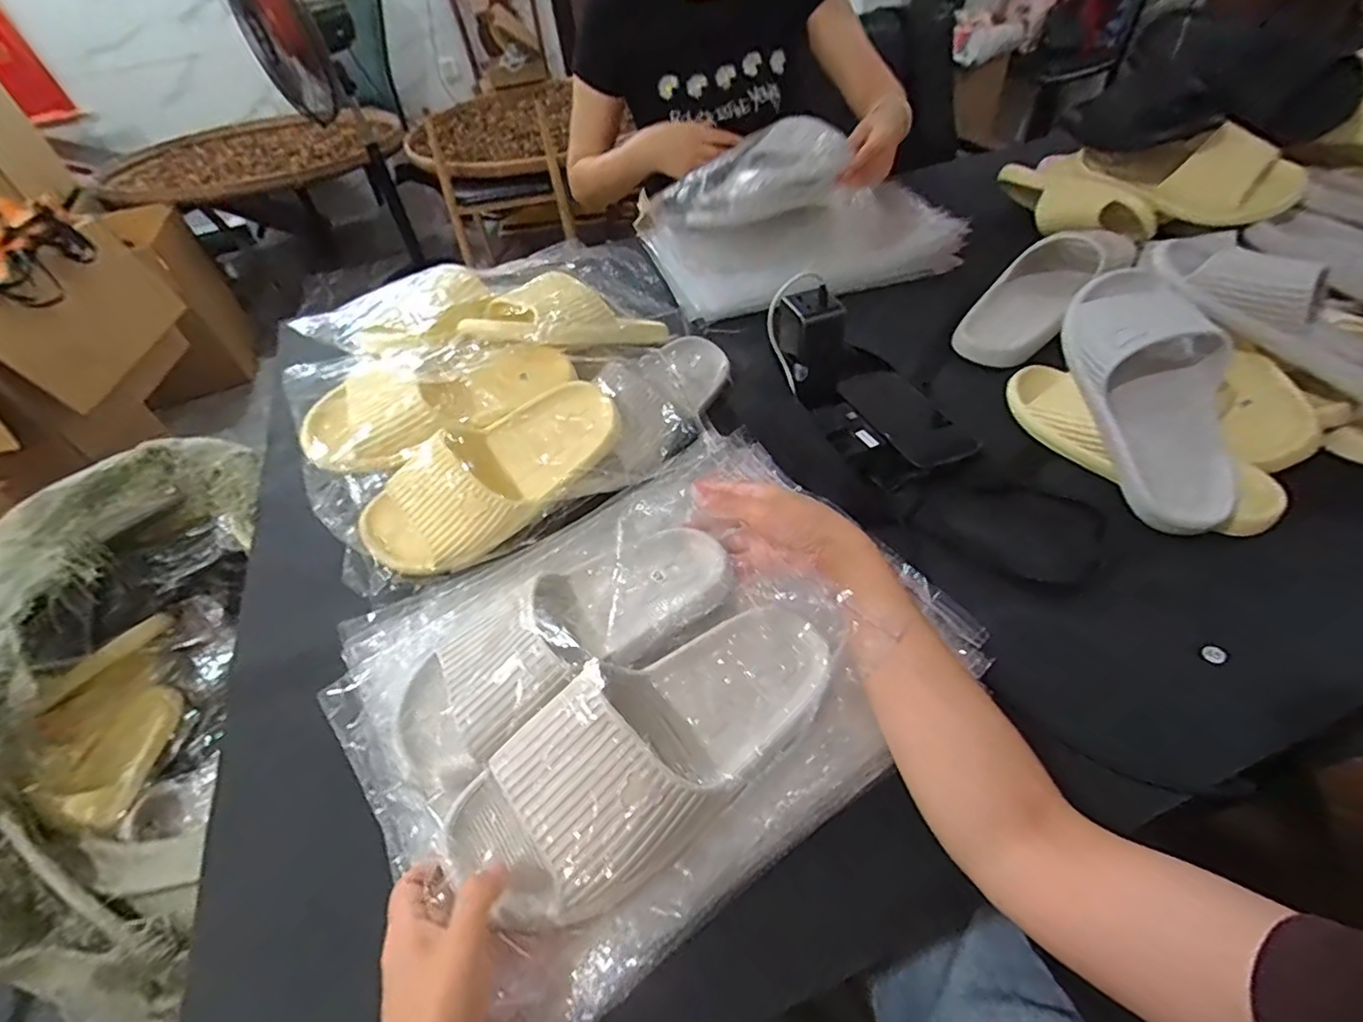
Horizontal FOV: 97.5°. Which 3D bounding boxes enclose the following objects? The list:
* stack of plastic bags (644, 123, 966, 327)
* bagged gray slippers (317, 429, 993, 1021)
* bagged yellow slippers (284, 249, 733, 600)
[{"bbox_3d":[0.170,-0.429,0.841,0.399,0.182,0.256,-21,49,-11],"label":"stack of plastic bags"},{"bbox_3d":[-0.036,0.092,0.434,0.395,0.080,0.322,-31,52,-20],"label":"bagged gray slippers"},{"bbox_3d":[-0.156,-0.132,0.595,0.436,0.137,0.287,-32,52,-21],"label":"bagged yellow slippers"}]

